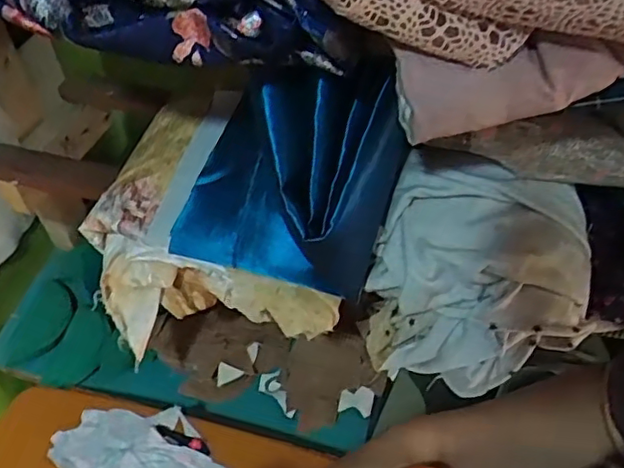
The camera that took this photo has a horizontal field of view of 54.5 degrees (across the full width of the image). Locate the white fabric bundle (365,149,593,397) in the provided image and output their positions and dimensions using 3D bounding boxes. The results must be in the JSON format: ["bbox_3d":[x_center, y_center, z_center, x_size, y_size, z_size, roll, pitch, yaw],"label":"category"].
[{"bbox_3d":[0.145,0.039,0.546,0.172,0.165,0.127,8,50,7],"label":"white fabric bundle"}]

